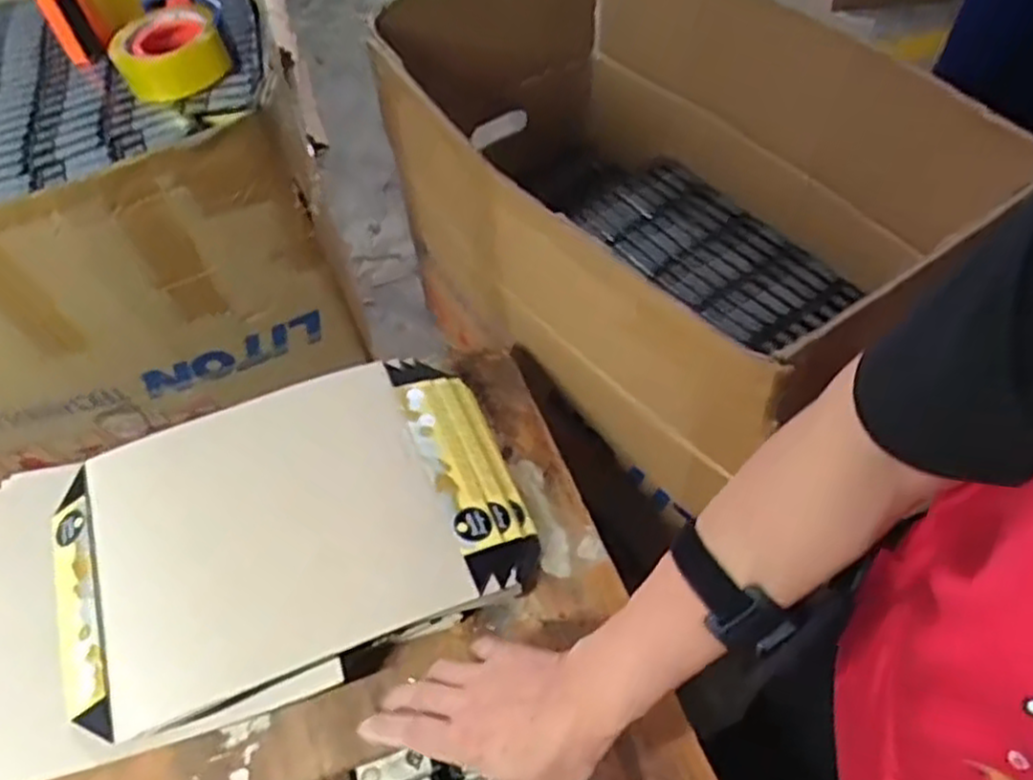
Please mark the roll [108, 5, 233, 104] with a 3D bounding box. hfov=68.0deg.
[{"bbox_3d":[-0.342,-0.335,0.754,0.099,0.041,0.108,-2,54,3],"label":"roll"}]

